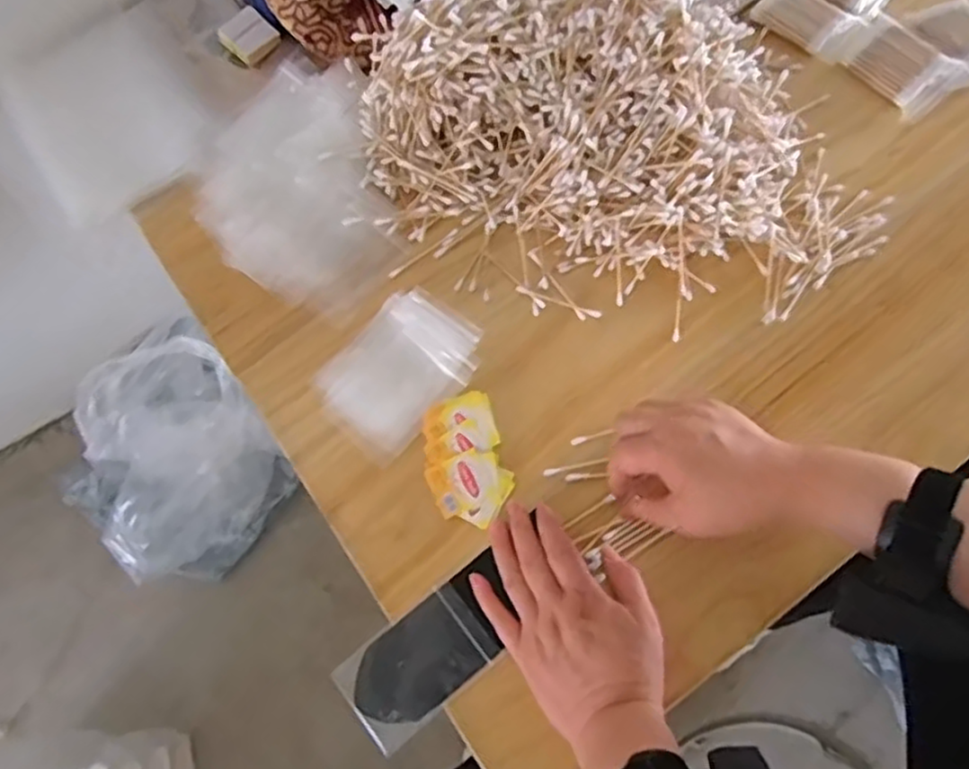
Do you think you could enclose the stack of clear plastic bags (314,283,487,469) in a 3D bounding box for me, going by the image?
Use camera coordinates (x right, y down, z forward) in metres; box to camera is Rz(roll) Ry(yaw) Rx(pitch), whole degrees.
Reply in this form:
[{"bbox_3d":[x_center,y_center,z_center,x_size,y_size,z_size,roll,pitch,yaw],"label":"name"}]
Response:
[{"bbox_3d":[-0.066,-0.011,0.560,0.092,0.022,0.130,38,77,12],"label":"stack of clear plastic bags"}]

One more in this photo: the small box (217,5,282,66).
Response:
[{"bbox_3d":[-0.226,-0.334,0.677,0.044,0.019,0.047,-45,87,-1],"label":"small box"}]

